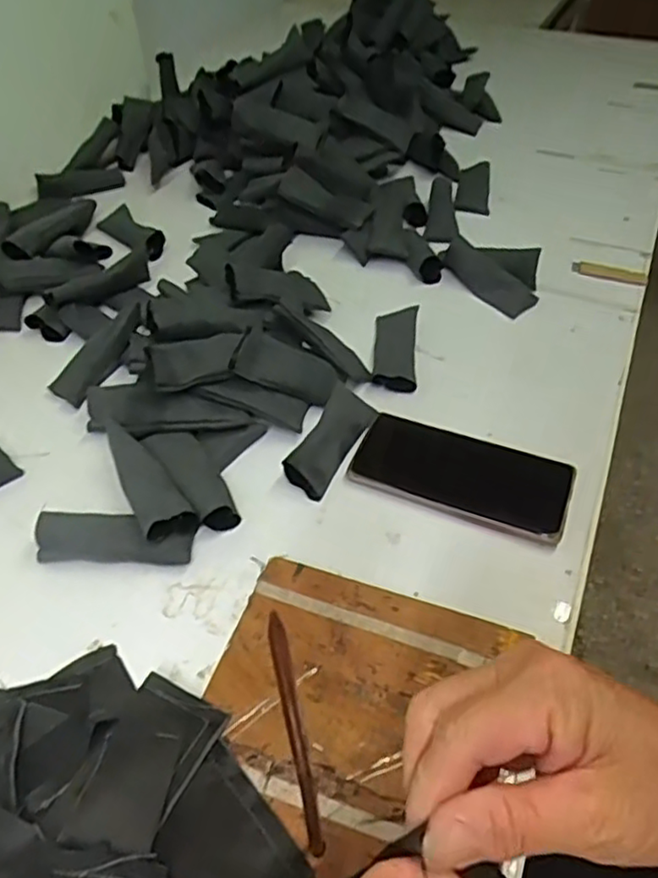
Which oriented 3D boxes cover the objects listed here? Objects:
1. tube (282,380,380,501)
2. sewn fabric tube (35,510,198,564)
[{"bbox_3d":[0.003,-0.003,0.527,0.039,0.033,0.107,17,49,14],"label":"tube"},{"bbox_3d":[-0.147,0.071,0.461,0.104,0.028,0.029,4,47,3],"label":"sewn fabric tube"}]

